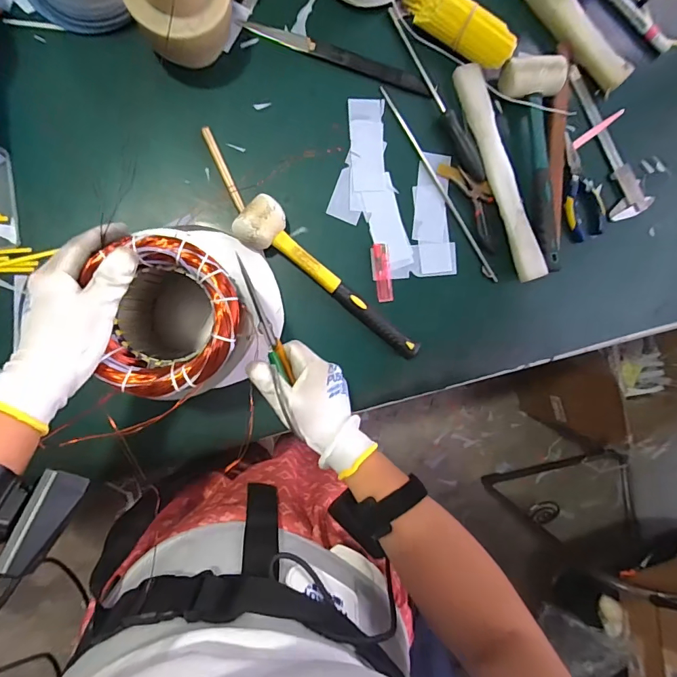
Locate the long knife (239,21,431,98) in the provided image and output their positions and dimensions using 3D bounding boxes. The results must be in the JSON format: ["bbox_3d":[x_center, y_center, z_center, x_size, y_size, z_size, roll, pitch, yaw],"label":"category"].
[{"bbox_3d":[0.002,-0.365,0.542,0.248,0.004,0.021,14,90,-9],"label":"long knife"}]

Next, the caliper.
[{"bbox_3d":[0.387,-0.284,0.605,0.059,0.011,0.226,-25,95,-7],"label":"caliper"}]

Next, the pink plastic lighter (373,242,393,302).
[{"bbox_3d":[0.061,-0.089,0.564,0.021,0.009,0.077,-7,93,-8],"label":"pink plastic lighter"}]

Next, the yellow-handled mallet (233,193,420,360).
[{"bbox_3d":[-0.002,-0.072,0.530,0.278,0.051,0.058,36,86,-8],"label":"yellow-handled mallet"}]

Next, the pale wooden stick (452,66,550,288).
[{"bbox_3d":[0.219,-0.223,0.566,0.035,0.037,0.295,-19,94,-7],"label":"pale wooden stick"}]

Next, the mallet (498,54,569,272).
[{"bbox_3d":[0.281,-0.231,0.568,0.076,0.047,0.279,-11,93,-8],"label":"mallet"}]

